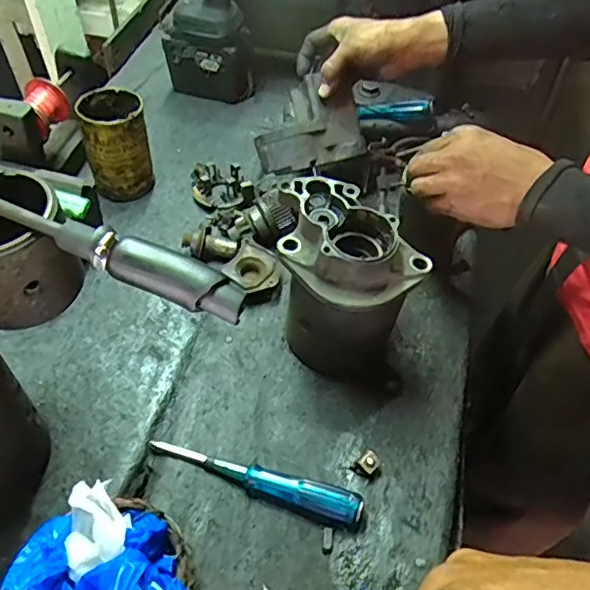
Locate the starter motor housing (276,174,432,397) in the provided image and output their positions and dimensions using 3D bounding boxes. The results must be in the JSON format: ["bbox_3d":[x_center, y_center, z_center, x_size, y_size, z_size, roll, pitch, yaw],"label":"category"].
[{"bbox_3d":[0.051,-0.005,0.559,0.130,0.166,0.133,-2,52,-4],"label":"starter motor housing"}]

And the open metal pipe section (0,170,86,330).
[{"bbox_3d":[-0.206,-0.033,0.410,0.083,0.087,0.084,-31,59,-24],"label":"open metal pipe section"}]

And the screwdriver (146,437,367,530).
[{"bbox_3d":[-0.033,0.163,0.512,0.191,0.026,0.028,18,53,11],"label":"screwdriver"}]

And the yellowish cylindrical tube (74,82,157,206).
[{"bbox_3d":[-0.220,-0.184,0.704,0.074,0.115,0.077,1,51,-2],"label":"yellowish cylindrical tube"}]

